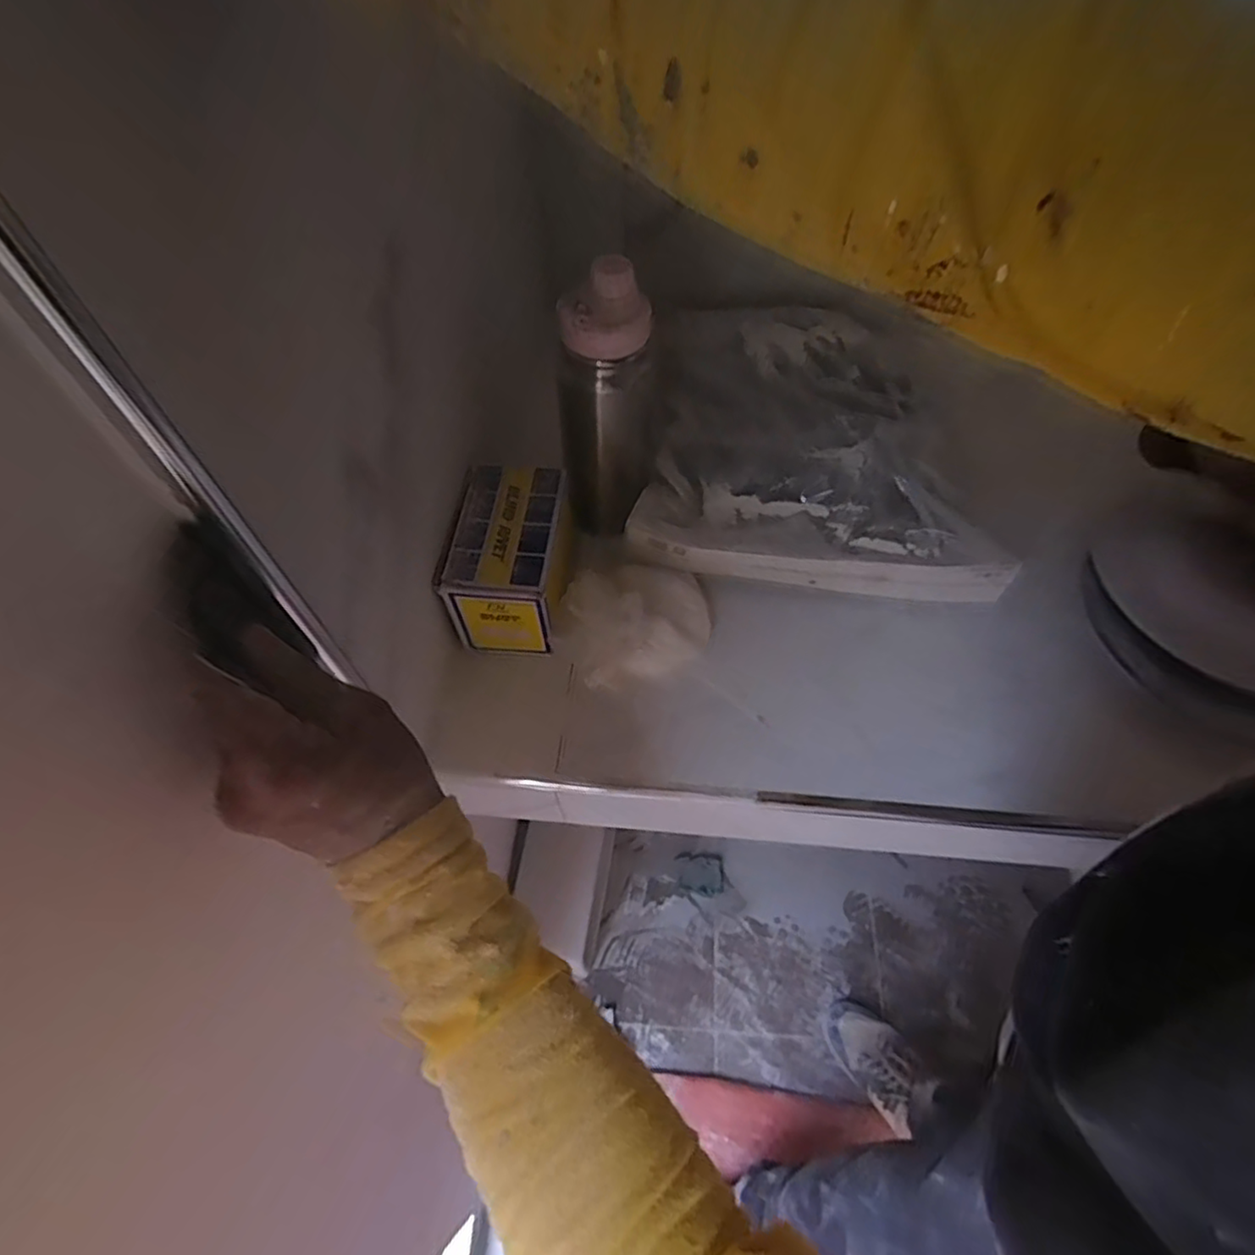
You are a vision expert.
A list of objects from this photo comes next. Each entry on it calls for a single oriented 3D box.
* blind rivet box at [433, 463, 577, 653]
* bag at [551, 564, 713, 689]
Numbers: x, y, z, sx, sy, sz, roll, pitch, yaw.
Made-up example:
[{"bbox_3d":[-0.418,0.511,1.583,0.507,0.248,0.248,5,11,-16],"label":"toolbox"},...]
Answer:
[{"bbox_3d":[-0.094,-0.061,0.549,0.095,0.076,0.135,3,58,1],"label":"blind rivet box"},{"bbox_3d":[0.009,-0.010,0.539,0.139,0.063,0.099,-34,65,-20],"label":"bag"}]

